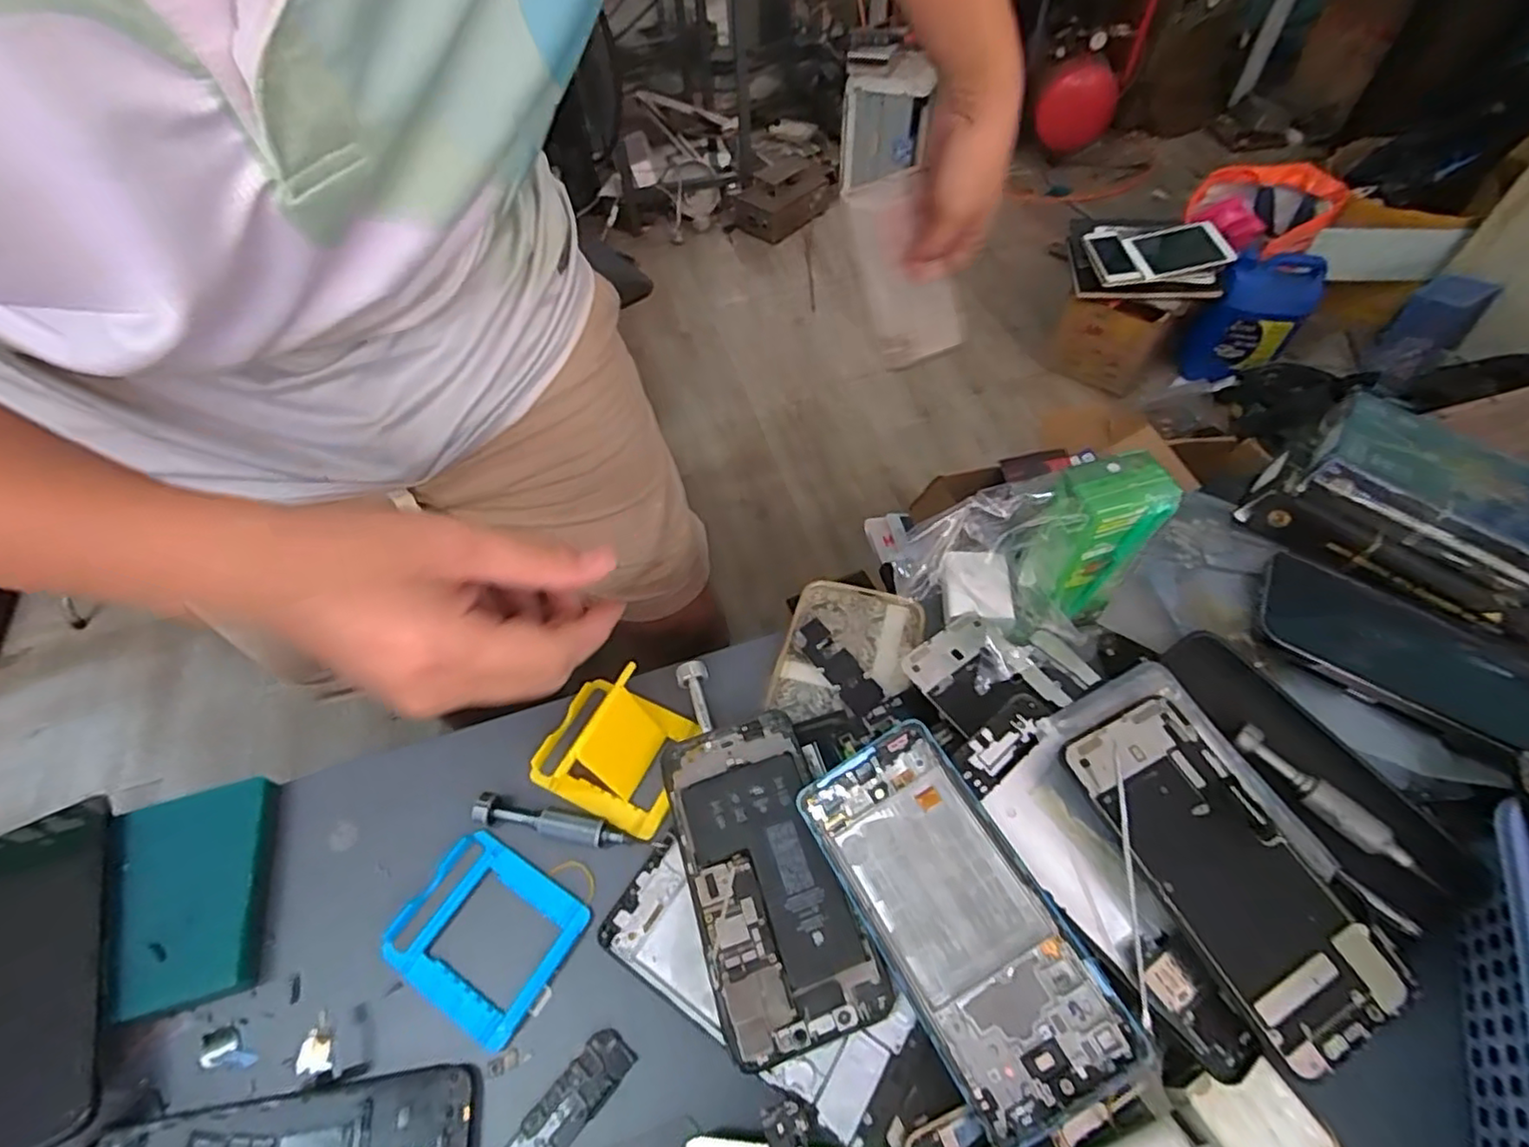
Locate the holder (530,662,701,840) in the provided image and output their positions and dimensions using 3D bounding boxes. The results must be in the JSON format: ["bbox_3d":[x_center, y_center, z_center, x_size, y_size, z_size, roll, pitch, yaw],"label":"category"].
[{"bbox_3d":[-0.086,0.092,0.375,0.083,0.054,0.069,21,59,16],"label":"holder"}]

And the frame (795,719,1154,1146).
[{"bbox_3d":[0.087,0.154,0.308,0.075,0.006,0.163,-35,63,3],"label":"frame"}]

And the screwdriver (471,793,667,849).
[{"bbox_3d":[-0.108,0.138,0.366,0.103,0.011,0.015,10,57,9],"label":"screwdriver"}]

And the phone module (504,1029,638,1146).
[{"bbox_3d":[-0.091,0.242,0.301,0.022,0.004,0.072,34,64,23],"label":"phone module"}]

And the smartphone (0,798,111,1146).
[{"bbox_3d":[-0.358,0.194,0.320,0.078,0.008,0.158,-25,58,-14],"label":"smartphone"}]

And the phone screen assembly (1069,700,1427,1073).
[{"bbox_3d":[0.201,0.127,0.295,0.067,0.008,0.142,-22,62,-16],"label":"phone screen assembly"}]

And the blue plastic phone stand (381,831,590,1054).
[{"bbox_3d":[-0.143,0.183,0.344,0.084,0.007,0.073,27,61,19],"label":"blue plastic phone stand"}]

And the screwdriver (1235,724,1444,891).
[{"bbox_3d":[0.274,0.112,0.328,0.014,0.010,0.092,-33,60,-18],"label":"screwdriver"}]

